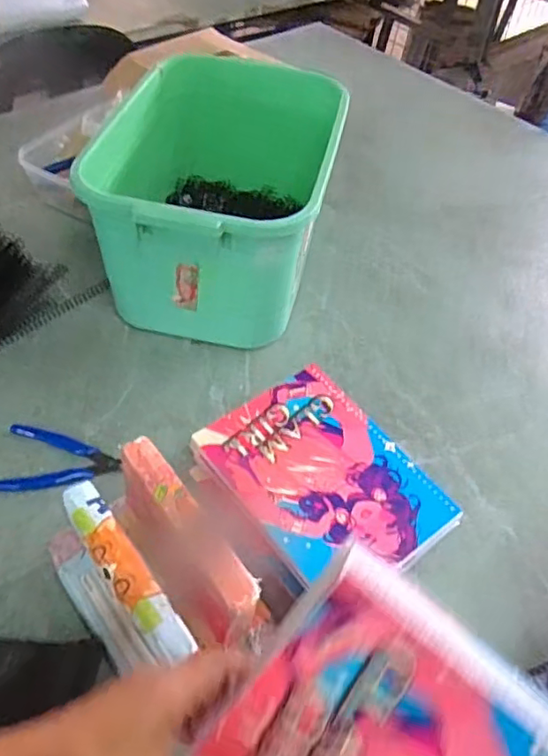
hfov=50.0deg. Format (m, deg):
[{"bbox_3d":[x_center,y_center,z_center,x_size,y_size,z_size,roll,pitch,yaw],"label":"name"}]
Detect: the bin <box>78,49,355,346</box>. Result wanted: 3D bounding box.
[{"bbox_3d":[-0.059,-0.226,0.706,0.234,0.181,0.373,11,51,4],"label":"bin"}]

